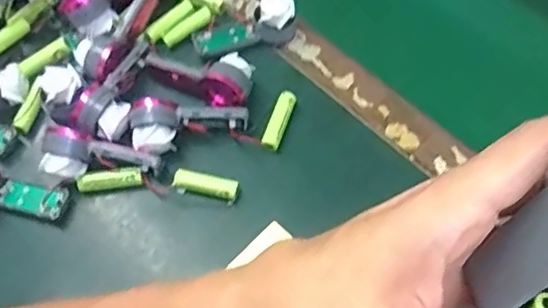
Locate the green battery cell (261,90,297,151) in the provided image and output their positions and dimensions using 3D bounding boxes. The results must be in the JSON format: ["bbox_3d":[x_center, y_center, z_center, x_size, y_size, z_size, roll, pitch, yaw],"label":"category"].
[{"bbox_3d":[0.004,-0.027,0.473,0.014,0.012,0.052,17,64,10],"label":"green battery cell"}]

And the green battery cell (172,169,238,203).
[{"bbox_3d":[-0.053,0.025,0.449,0.050,0.017,0.016,14,63,8],"label":"green battery cell"}]

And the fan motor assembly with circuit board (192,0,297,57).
[{"bbox_3d":[-0.025,-0.112,0.503,0.090,0.030,0.032,-17,63,-8],"label":"fan motor assembly with circuit board"}]

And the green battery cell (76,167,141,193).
[{"bbox_3d":[-0.127,0.021,0.454,0.050,0.016,0.012,-8,62,-3],"label":"green battery cell"}]

